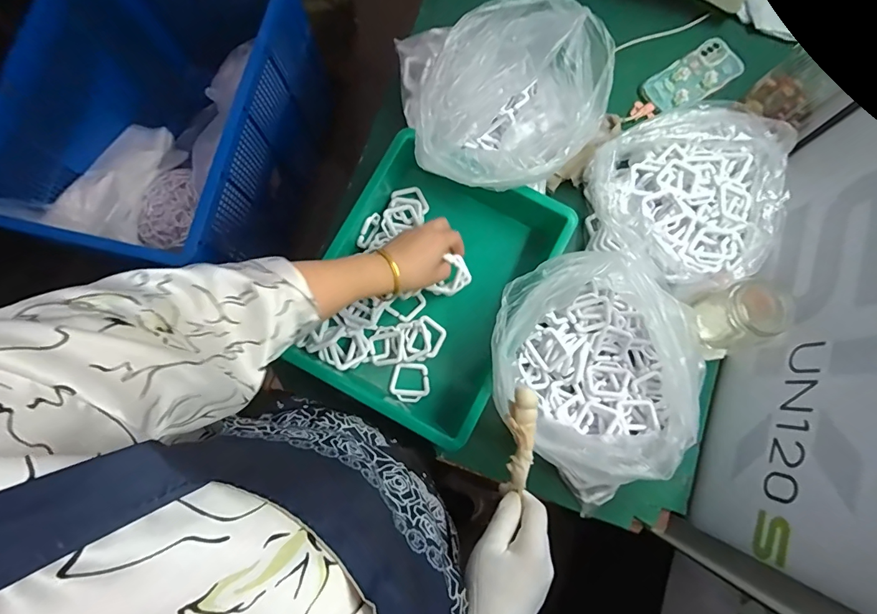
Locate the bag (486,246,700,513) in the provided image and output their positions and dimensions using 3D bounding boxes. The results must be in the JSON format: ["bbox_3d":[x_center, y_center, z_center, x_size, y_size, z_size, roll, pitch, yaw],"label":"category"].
[{"bbox_3d":[0.185,0.074,0.532,0.237,0.126,0.261,-23,80,-4],"label":"bag"}]

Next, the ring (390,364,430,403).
[{"bbox_3d":[-0.039,0.104,0.597,0.053,0.005,0.052,0,79,0],"label":"ring"}]

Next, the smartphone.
[{"bbox_3d":[0.396,-0.359,0.682,0.157,0.015,0.075,-30,81,-6],"label":"smartphone"}]

